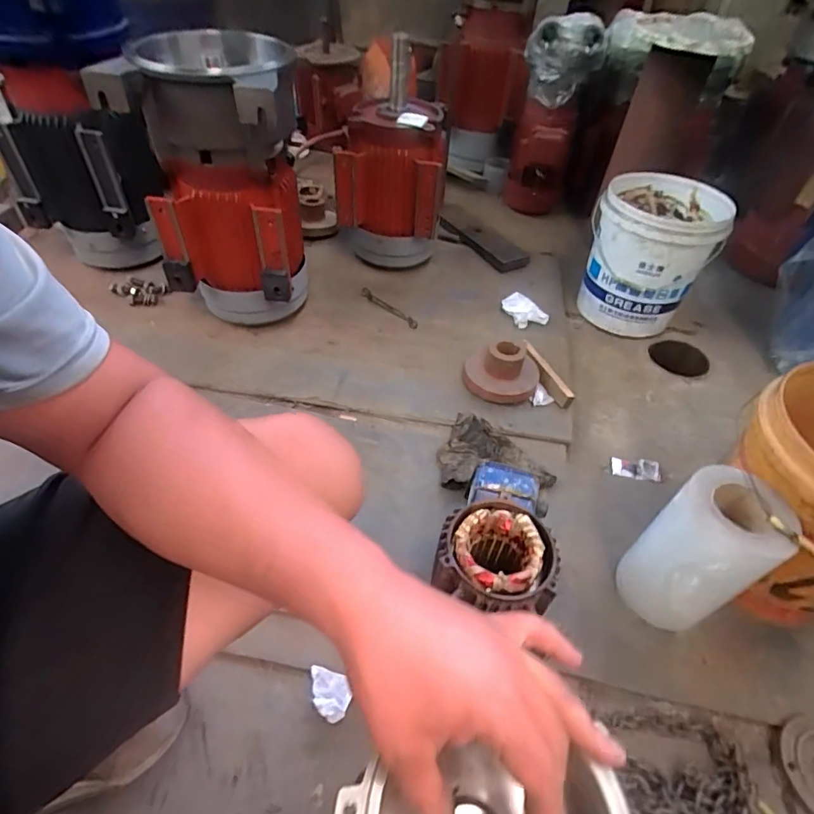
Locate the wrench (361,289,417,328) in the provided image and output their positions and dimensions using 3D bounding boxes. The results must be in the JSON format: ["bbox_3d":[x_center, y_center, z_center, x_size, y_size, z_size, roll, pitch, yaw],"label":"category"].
[{"bbox_3d":[-0.039,-0.253,1.265,0.037,0.020,0.192,-34,59,-30],"label":"wrench"}]

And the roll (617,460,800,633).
[{"bbox_3d":[0.410,0.221,0.718,0.165,0.262,0.132,-21,53,-22],"label":"roll"}]

